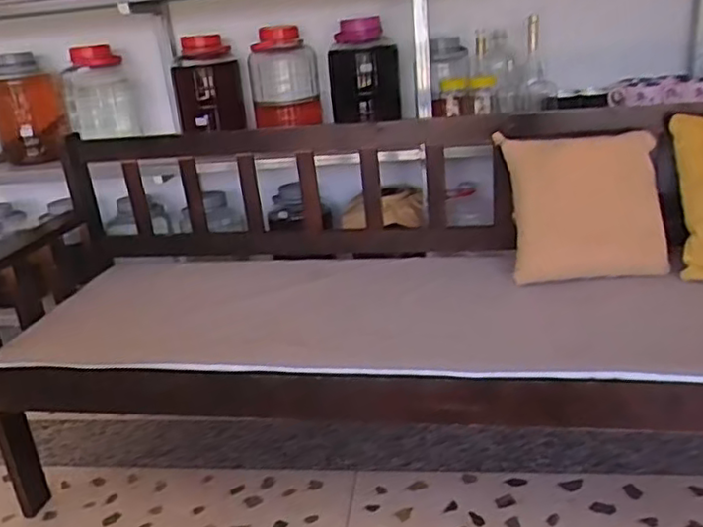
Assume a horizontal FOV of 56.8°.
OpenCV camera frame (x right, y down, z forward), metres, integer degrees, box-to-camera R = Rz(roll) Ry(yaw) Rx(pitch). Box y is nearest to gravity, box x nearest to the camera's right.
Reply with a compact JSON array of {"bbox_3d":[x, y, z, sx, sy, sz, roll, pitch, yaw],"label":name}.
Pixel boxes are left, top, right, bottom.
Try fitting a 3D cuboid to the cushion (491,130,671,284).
[{"bbox_3d":[0.529,-0.128,1.488,0.357,0.322,0.112,-4,22,4],"label":"cushion"}]

